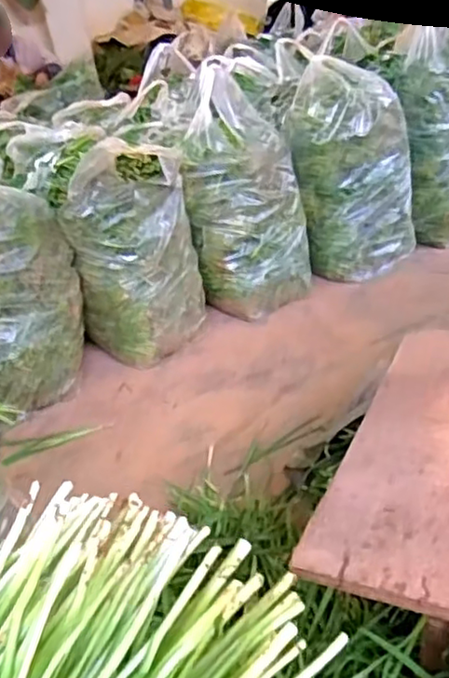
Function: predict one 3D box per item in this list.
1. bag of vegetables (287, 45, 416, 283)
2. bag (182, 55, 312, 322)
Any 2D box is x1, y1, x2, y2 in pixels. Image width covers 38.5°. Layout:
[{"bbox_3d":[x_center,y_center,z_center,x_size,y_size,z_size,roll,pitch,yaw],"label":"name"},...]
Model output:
[{"bbox_3d":[0.362,-0.452,1.792,0.317,0.550,0.283,0,30,17],"label":"bag of vegetables"},{"bbox_3d":[0.064,-0.346,1.627,0.279,0.561,0.221,-5,29,8],"label":"bag"}]

